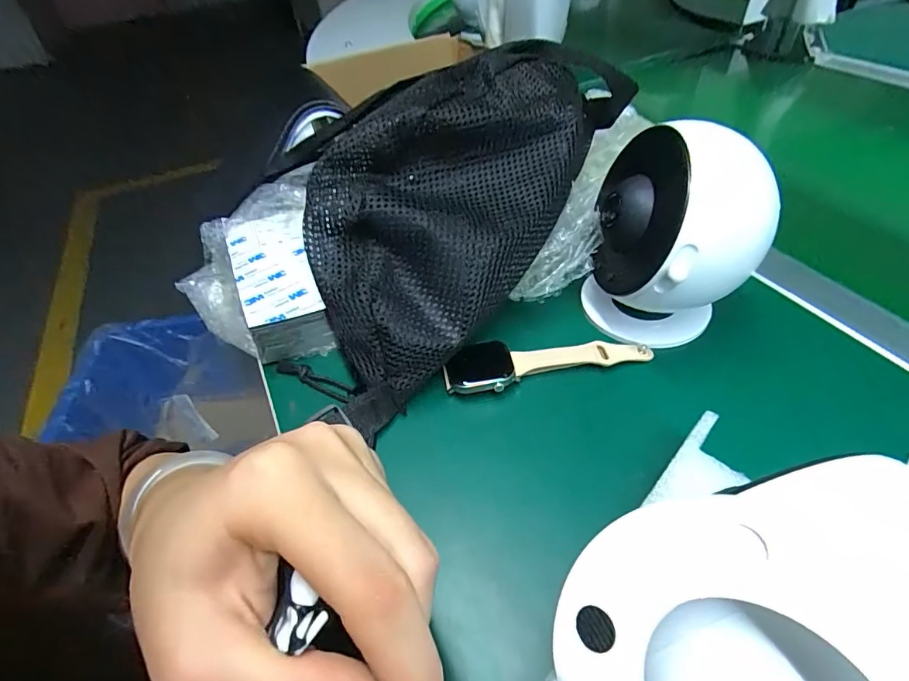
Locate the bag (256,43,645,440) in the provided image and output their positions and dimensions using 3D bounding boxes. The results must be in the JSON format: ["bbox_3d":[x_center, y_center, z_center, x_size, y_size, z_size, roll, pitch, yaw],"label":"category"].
[{"bbox_3d":[0.011,-0.089,0.300,0.107,0.134,0.255,34,56,32],"label":"bag"}]

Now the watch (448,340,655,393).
[{"bbox_3d":[0.058,0.009,0.296,0.130,0.011,0.034,-11,46,-7],"label":"watch"}]

